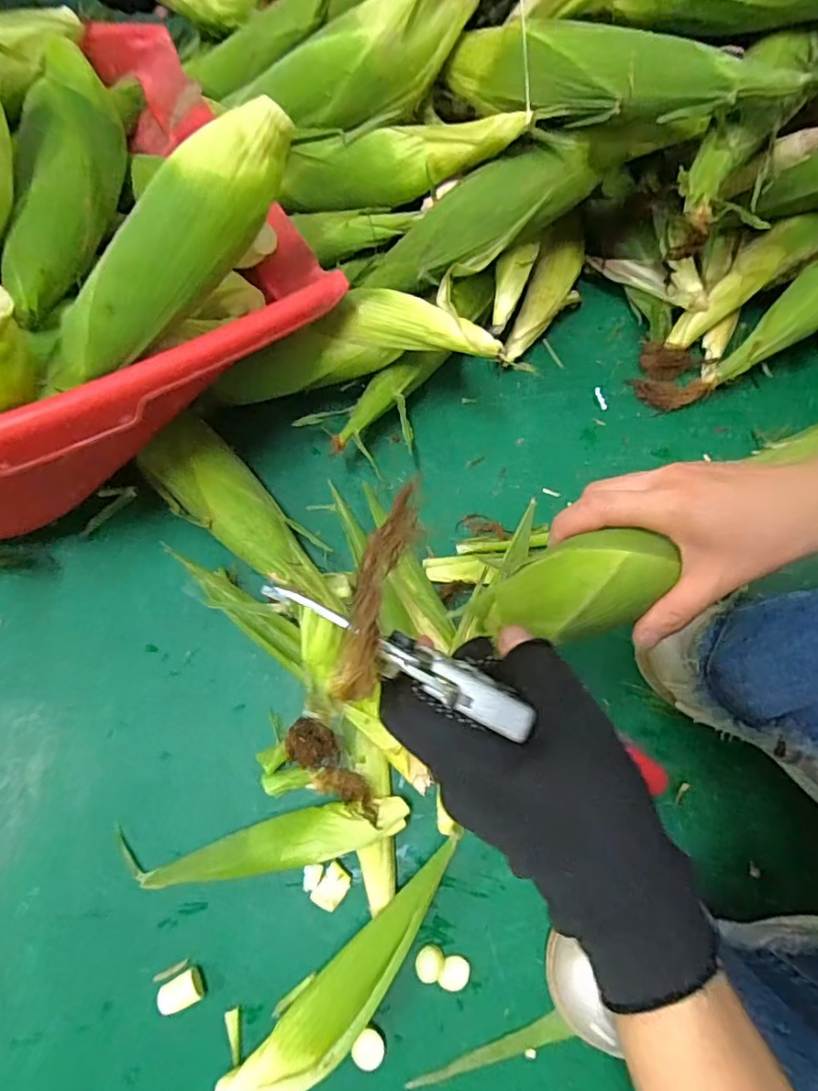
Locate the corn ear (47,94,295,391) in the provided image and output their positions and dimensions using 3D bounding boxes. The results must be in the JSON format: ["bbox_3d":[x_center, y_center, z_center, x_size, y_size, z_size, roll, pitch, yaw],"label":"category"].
[{"bbox_3d":[-0.160,-0.199,0.375,0.051,0.054,0.240,39,90,12],"label":"corn ear"}]

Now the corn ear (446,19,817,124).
[{"bbox_3d":[0.158,-0.360,0.436,0.296,0.051,0.063,22,72,21],"label":"corn ear"}]

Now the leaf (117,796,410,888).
[{"bbox_3d":[-0.118,0.231,0.433,0.232,0.052,0.042,-7,71,-2],"label":"leaf"}]

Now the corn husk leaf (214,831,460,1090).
[{"bbox_3d":[-0.045,0.322,0.407,0.212,0.042,0.050,-43,76,-13],"label":"corn husk leaf"}]

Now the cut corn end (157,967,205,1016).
[{"bbox_3d":[-0.170,0.333,0.416,0.033,0.020,0.021,-30,74,-9],"label":"cut corn end"}]

